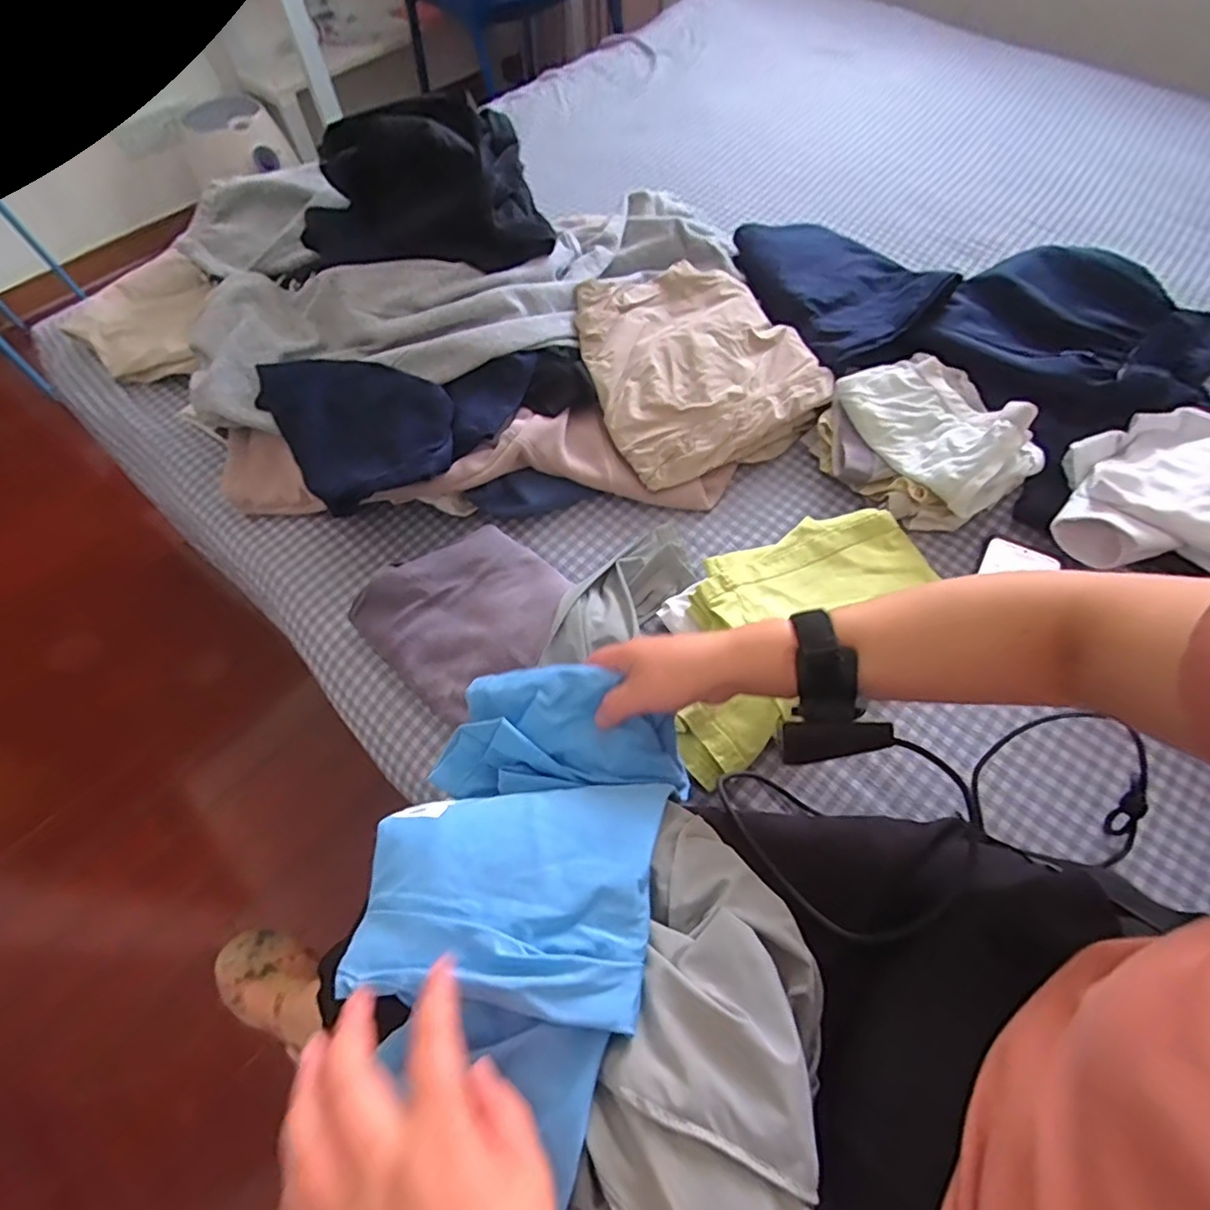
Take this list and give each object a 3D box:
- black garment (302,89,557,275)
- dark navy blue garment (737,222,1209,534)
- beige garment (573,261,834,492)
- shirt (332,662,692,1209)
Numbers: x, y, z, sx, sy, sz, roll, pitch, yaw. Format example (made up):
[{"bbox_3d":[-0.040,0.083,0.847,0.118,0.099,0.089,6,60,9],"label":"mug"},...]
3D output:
[{"bbox_3d":[-0.220,-0.480,0.713,0.281,0.131,0.167,-17,61,-7],"label":"black garment"},{"bbox_3d":[0.465,-0.388,0.775,0.378,0.116,0.575,-35,65,-16],"label":"dark navy blue garment"},{"bbox_3d":[0.111,-0.303,0.768,0.279,0.089,0.278,-25,62,-11],"label":"beige garment"},{"bbox_3d":[-0.054,0.159,0.410,0.183,0.108,0.248,14,62,11],"label":"shirt"}]

